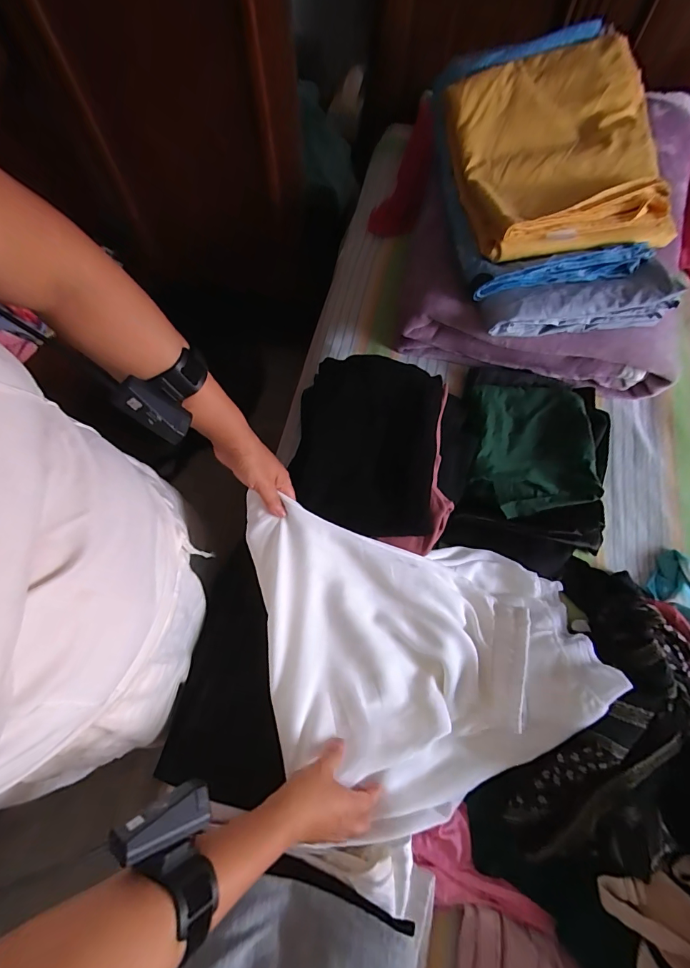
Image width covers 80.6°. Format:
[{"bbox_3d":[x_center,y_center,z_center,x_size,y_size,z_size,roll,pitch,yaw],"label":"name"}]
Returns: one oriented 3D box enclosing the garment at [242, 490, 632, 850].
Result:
[{"bbox_3d":[0.116,0.210,0.544,0.426,0.127,0.391,-11,69,-4],"label":"garment"}]

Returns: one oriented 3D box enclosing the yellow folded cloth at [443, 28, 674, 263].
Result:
[{"bbox_3d":[0.361,-0.575,0.705,0.327,0.088,0.398,-5,75,9],"label":"yellow folded cloth"}]

